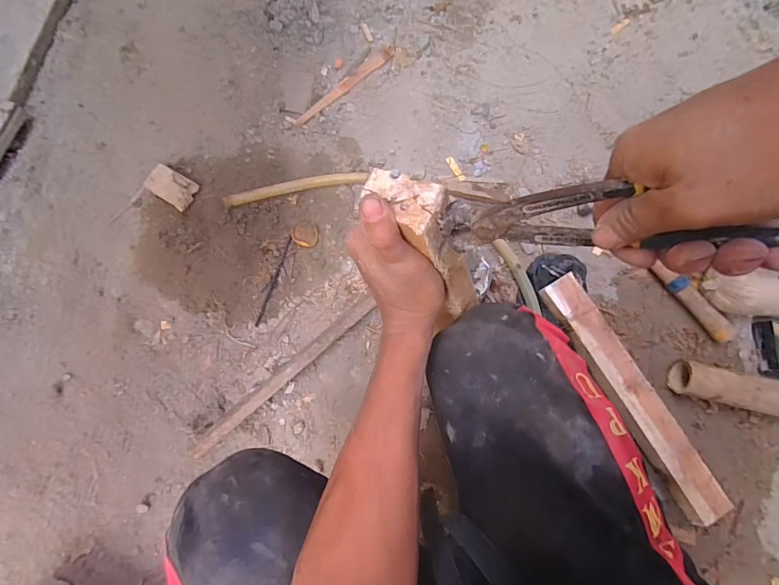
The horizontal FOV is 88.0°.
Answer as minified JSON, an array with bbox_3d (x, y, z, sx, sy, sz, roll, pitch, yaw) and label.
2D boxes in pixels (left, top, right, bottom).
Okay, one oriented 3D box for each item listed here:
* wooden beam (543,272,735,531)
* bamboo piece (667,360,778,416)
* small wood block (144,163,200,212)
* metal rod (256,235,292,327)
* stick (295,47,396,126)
[{"bbox_3d":[0.382,0.156,0.650,0.066,0.043,0.402,-26,75,-8],"label":"wooden beam"},{"bbox_3d":[0.639,0.172,0.634,0.349,0.063,0.063,14,73,4],"label":"bamboo piece"},{"bbox_3d":[-0.410,-0.198,0.761,0.090,0.022,0.058,30,75,8],"label":"small wood block"},{"bbox_3d":[-0.205,-0.023,0.720,0.009,0.004,0.172,15,73,4],"label":"metal rod"},{"bbox_3d":[-0.090,-0.435,0.846,0.028,0.004,0.272,43,77,11],"label":"stick"}]

